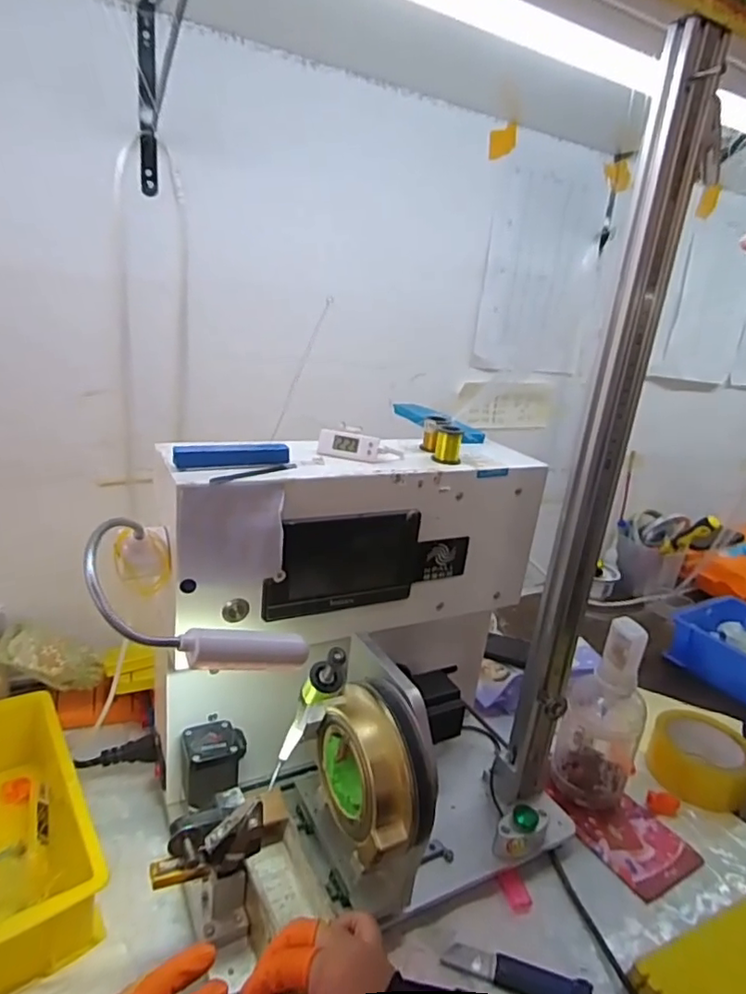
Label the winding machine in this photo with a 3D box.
[{"bbox_3d":[0.017,0.145,0.495,0.346,0.334,0.214,-4,22,-27],"label":"winding machine"}]

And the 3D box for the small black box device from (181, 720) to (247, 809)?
[{"bbox_3d":[-0.135,0.228,0.507,0.052,0.048,0.050,-1,21,-22],"label":"small black box device"}]

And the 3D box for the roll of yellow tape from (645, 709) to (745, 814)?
[{"bbox_3d":[0.378,0.300,0.678,0.101,0.058,0.101,6,19,-2],"label":"roll of yellow tape"}]

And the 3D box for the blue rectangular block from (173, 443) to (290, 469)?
[{"bbox_3d":[-0.107,-0.031,0.451,0.086,0.015,0.012,-3,22,-26],"label":"blue rectangular block"}]

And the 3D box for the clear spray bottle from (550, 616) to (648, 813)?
[{"bbox_3d":[0.243,0.213,0.610,0.076,0.197,0.084,18,22,28],"label":"clear spray bottle"}]

